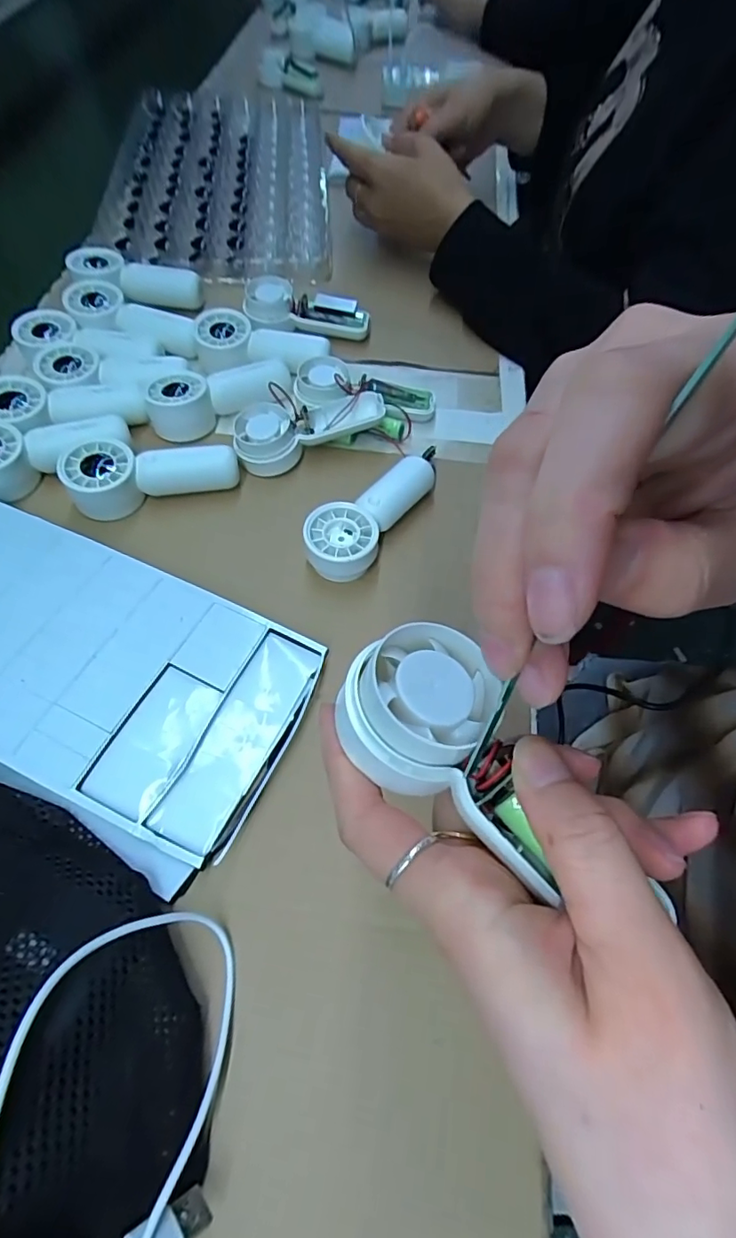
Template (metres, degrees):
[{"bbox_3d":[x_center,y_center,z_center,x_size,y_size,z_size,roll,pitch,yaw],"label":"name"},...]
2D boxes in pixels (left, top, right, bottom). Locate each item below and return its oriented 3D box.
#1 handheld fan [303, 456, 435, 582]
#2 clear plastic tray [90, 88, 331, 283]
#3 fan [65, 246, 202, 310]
[{"bbox_3d":[0.000,-0.069,0.359,0.047,0.034,0.108,29,64,14],"label":"handheld fan"},{"bbox_3d":[-0.166,-0.505,0.597,0.236,0.022,0.402,-2,63,-3],"label":"clear plastic tray"},{"bbox_3d":[-0.206,-0.302,0.469,0.111,0.028,0.049,9,62,-11],"label":"fan"}]

